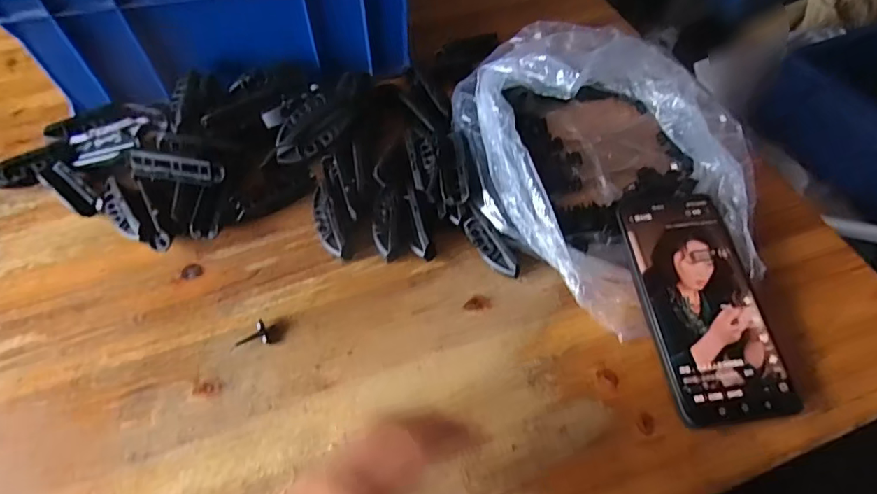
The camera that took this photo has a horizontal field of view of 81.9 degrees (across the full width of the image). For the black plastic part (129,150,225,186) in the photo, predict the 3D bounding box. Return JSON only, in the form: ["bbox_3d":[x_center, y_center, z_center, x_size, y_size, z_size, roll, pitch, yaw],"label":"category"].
[{"bbox_3d":[-0.209,-0.063,0.402,0.071,0.018,0.017,7,56,5],"label":"black plastic part"}]

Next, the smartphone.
[{"bbox_3d":[0.183,0.036,0.353,0.078,0.006,0.164,-4,63,-4],"label":"smartphone"}]

